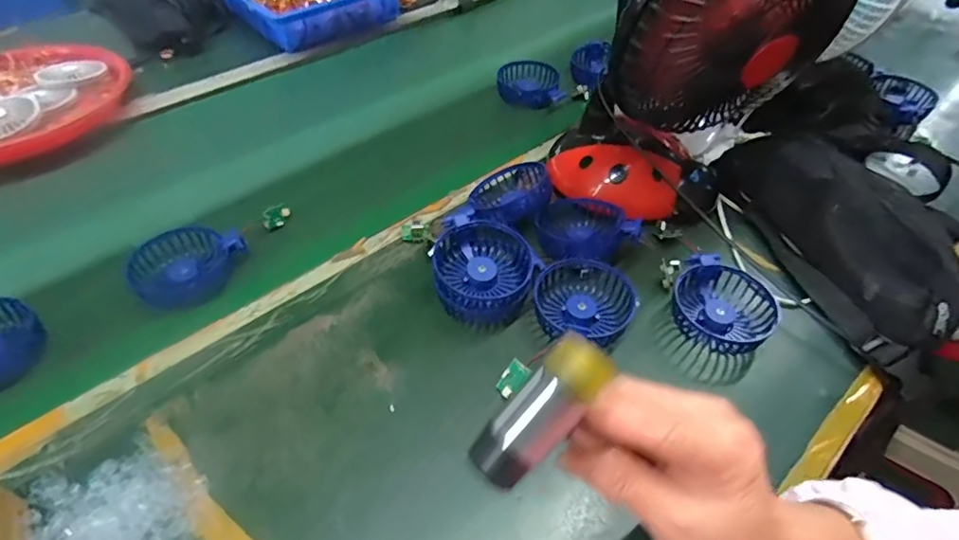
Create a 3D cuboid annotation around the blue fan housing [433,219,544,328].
[{"bbox_3d":[0.002,0.002,0.508,0.094,0.035,0.095,29,75,-3],"label":"blue fan housing"}]

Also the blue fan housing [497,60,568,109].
[{"bbox_3d":[0.085,-0.271,0.785,0.098,0.050,0.075,19,49,16],"label":"blue fan housing"}]

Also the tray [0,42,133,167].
[{"bbox_3d":[-0.615,-0.217,0.699,0.238,0.037,0.278,23,50,19],"label":"tray"}]

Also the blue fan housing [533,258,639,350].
[{"bbox_3d":[0.099,0.025,0.504,0.091,0.034,0.083,15,48,13],"label":"blue fan housing"}]

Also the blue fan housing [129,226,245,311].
[{"bbox_3d":[-0.289,-0.008,0.529,0.095,0.034,0.095,1,47,-1],"label":"blue fan housing"}]

